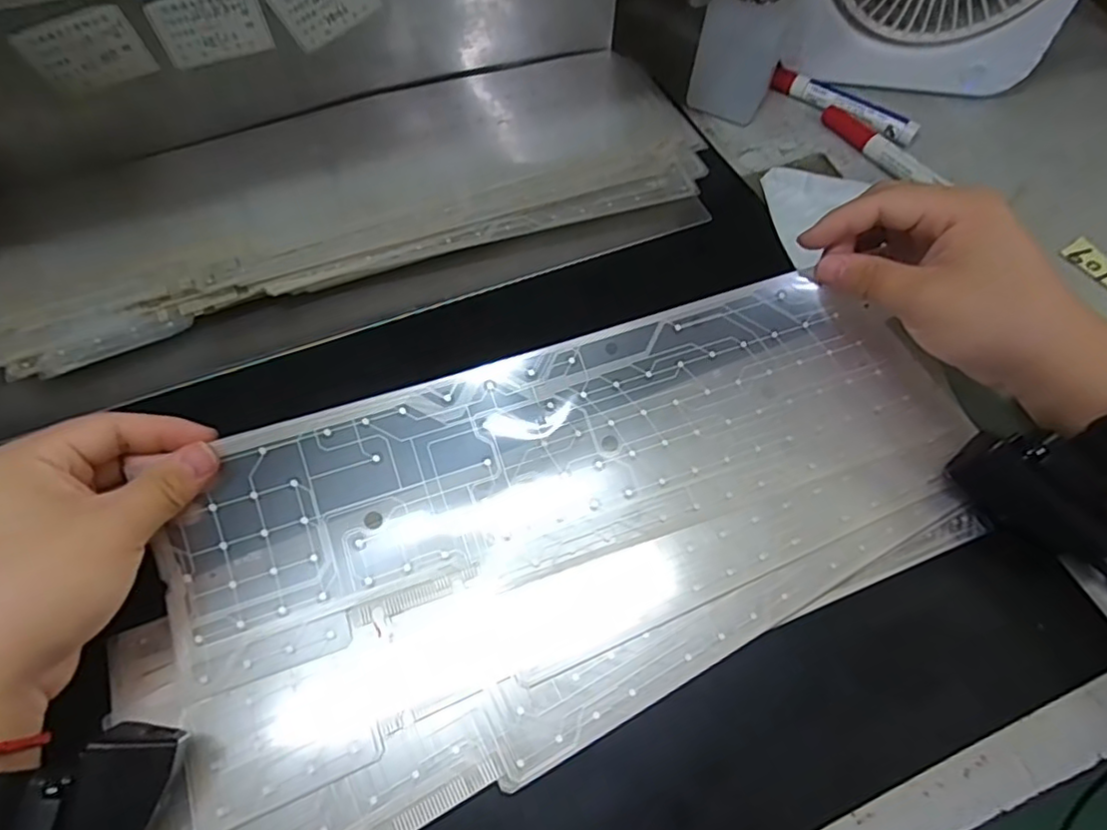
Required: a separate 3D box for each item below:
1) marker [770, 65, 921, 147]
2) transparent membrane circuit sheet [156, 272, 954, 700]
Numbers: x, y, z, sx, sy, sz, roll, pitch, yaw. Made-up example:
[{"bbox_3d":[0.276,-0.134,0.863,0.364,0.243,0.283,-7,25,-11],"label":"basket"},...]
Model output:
[{"bbox_3d":[0.217,-0.234,0.475,0.114,0.016,0.017,35,66,18],"label":"marker"},{"bbox_3d":[0.015,0.013,0.324,0.403,0.012,0.108,-17,78,-10],"label":"transparent membrane circuit sheet"}]

